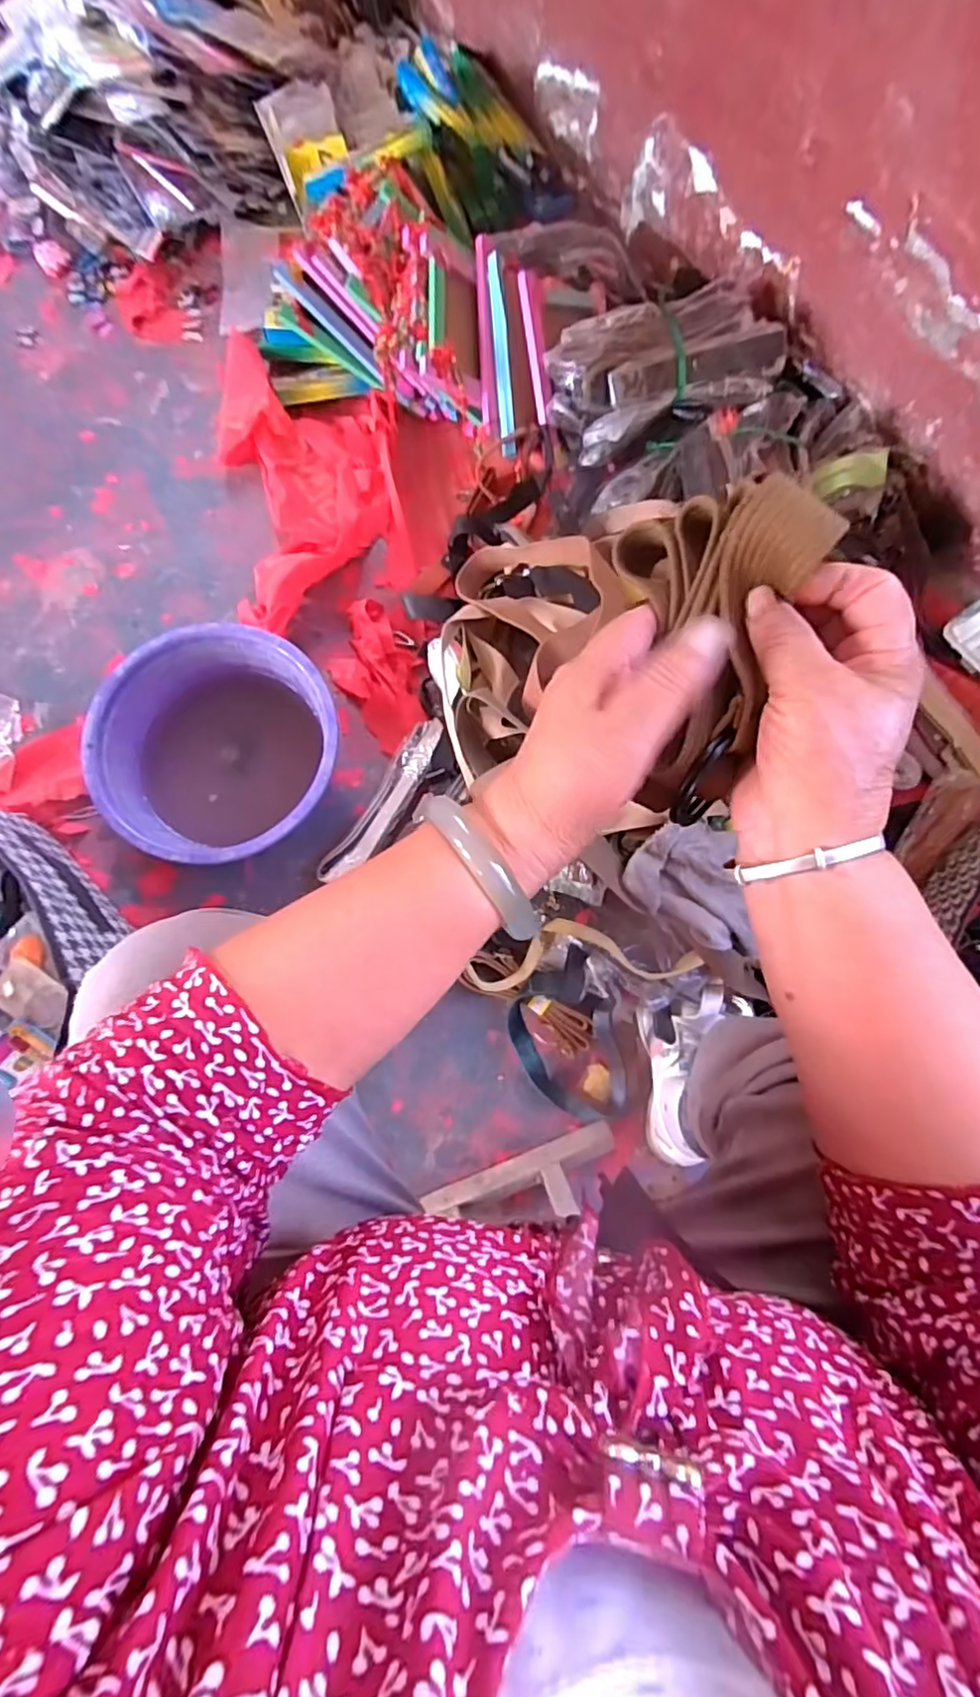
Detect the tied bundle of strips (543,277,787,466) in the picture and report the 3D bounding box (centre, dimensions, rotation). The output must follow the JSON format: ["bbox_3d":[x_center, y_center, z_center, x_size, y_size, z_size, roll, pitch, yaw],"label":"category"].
[{"bbox_3d":[0.232,-0.642,0.810,0.325,0.059,0.152,-23,80,-5],"label":"tied bundle of strips"}]

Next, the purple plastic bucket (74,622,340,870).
[{"bbox_3d":[-0.325,-0.119,0.794,0.277,0.132,0.279,0,79,0],"label":"purple plastic bucket"}]

